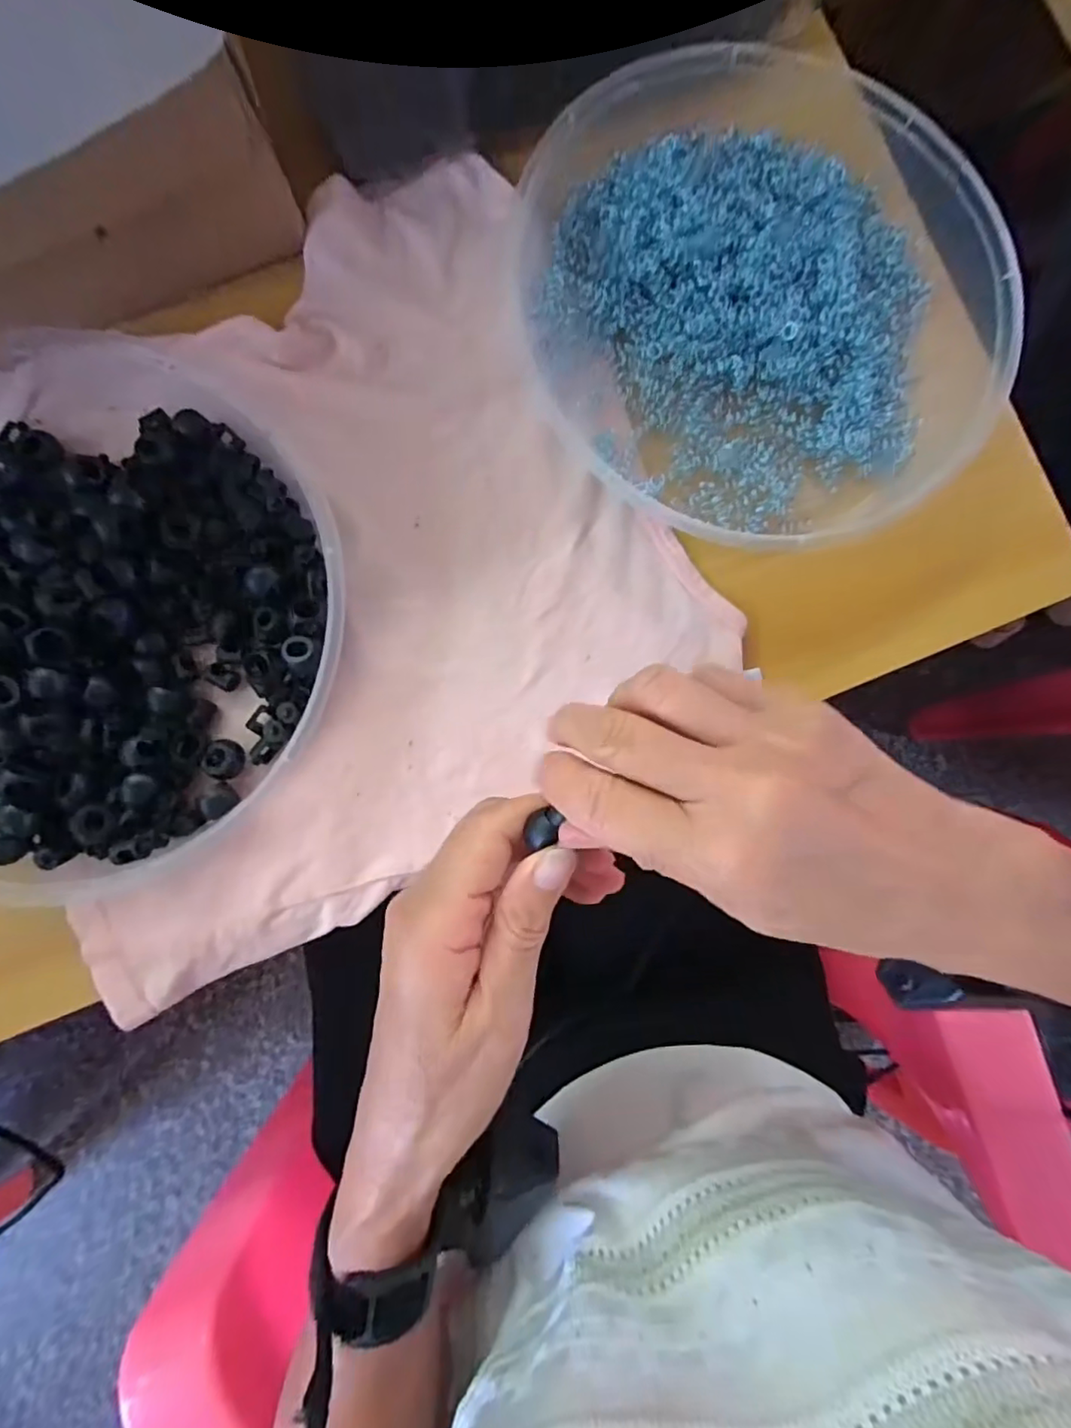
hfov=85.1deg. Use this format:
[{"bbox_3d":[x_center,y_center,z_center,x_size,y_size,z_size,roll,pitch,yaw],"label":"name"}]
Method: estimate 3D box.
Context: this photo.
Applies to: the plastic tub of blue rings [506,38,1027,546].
[{"bbox_3d":[0.106,-0.199,0.277,0.212,0.033,0.242,-18,88,-4],"label":"plastic tub of blue rings"}]

